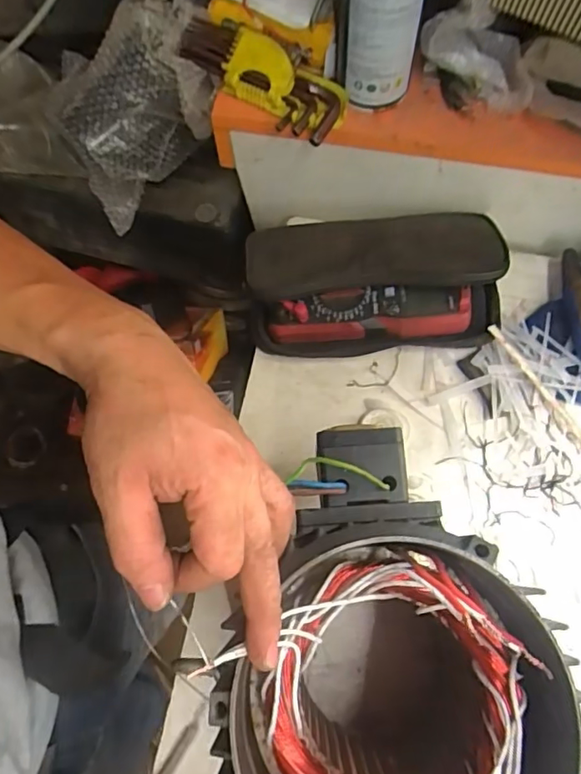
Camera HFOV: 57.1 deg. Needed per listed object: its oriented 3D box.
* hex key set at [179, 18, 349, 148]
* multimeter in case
[{"bbox_3d":[-0.025,-0.285,0.477,0.167,0.035,0.059,35,76,13],"label":"hex key set"},{"bbox_3d":[0.075,-0.106,0.505,0.231,0.076,0.136,-4,71,1],"label":"multimeter in case"}]

